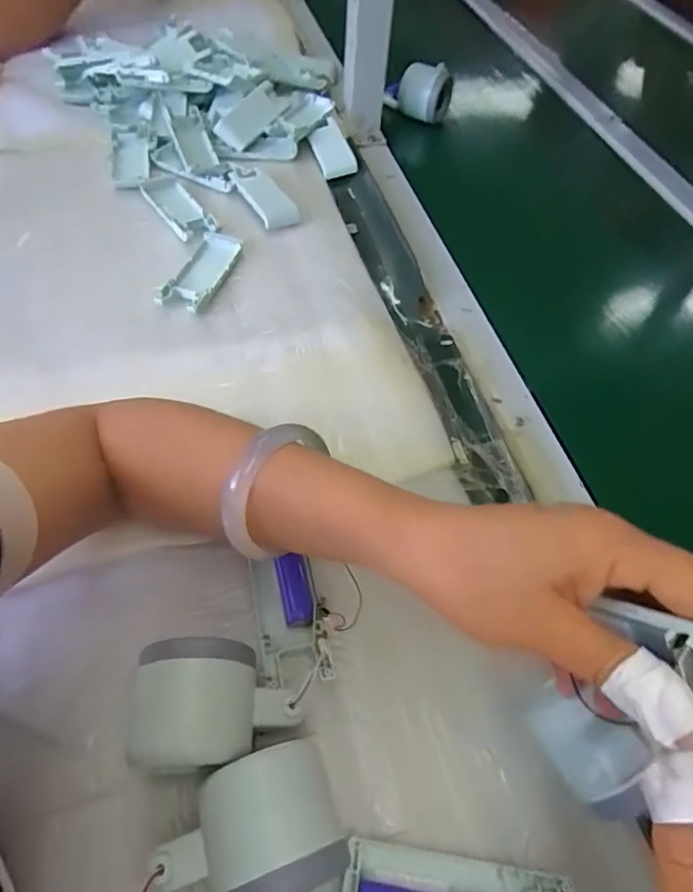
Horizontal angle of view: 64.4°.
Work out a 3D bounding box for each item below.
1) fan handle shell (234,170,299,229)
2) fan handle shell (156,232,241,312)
[{"bbox_3d":[-0.085,-0.259,0.571,0.040,0.013,0.102,-23,59,-20],"label":"fan handle shell"},{"bbox_3d":[-0.129,-0.159,0.498,0.041,0.013,0.105,17,55,8],"label":"fan handle shell"}]

